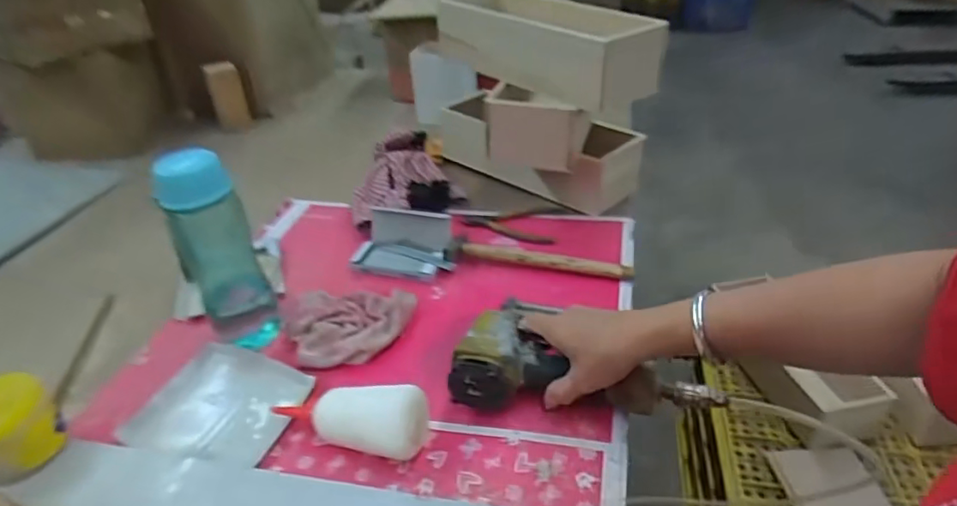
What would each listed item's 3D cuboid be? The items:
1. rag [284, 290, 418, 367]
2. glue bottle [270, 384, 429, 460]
[{"bbox_3d":[-0.158,0.083,0.689,0.152,0.020,0.120,-2,33,2],"label":"rag"},{"bbox_3d":[-0.128,0.158,0.549,0.162,0.050,0.061,2,33,9],"label":"glue bottle"}]

